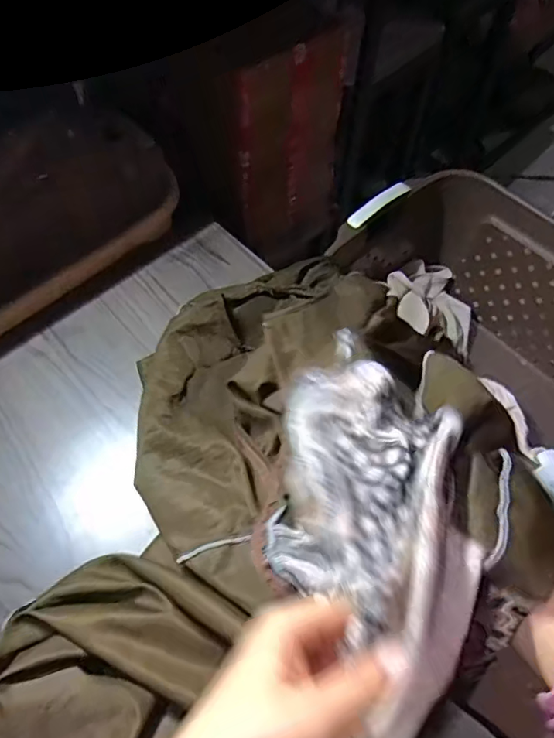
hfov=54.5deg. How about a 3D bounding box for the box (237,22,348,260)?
[{"bbox_3d":[0.035,-0.344,0.878,0.057,0.359,0.242,36,64,17],"label":"box"}]

